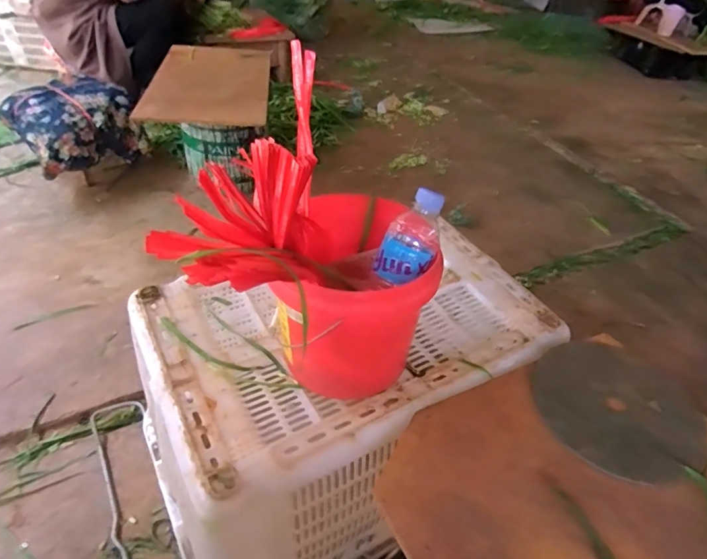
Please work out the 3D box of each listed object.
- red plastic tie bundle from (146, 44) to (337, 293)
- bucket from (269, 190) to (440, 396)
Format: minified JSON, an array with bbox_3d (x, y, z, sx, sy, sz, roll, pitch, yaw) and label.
[{"bbox_3d":[-0.089,-0.103,0.470,0.144,0.093,0.261,17,68,14],"label":"red plastic tie bundle"},{"bbox_3d":[-0.007,0.013,0.607,0.183,0.202,0.219,-10,44,-17],"label":"bucket"}]

